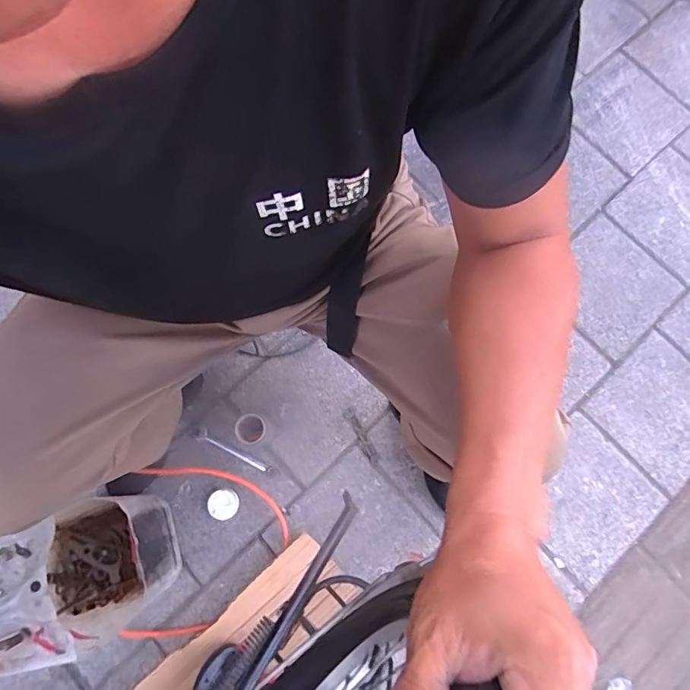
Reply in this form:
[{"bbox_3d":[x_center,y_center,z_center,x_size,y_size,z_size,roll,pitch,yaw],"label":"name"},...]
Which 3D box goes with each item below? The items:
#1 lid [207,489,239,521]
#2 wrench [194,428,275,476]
[{"bbox_3d":[-0.232,0.303,0.895,0.055,0.012,0.054,3,77,0],"label":"lid"},{"bbox_3d":[-0.218,0.213,0.928,0.174,0.005,0.024,27,78,5],"label":"wrench"}]

